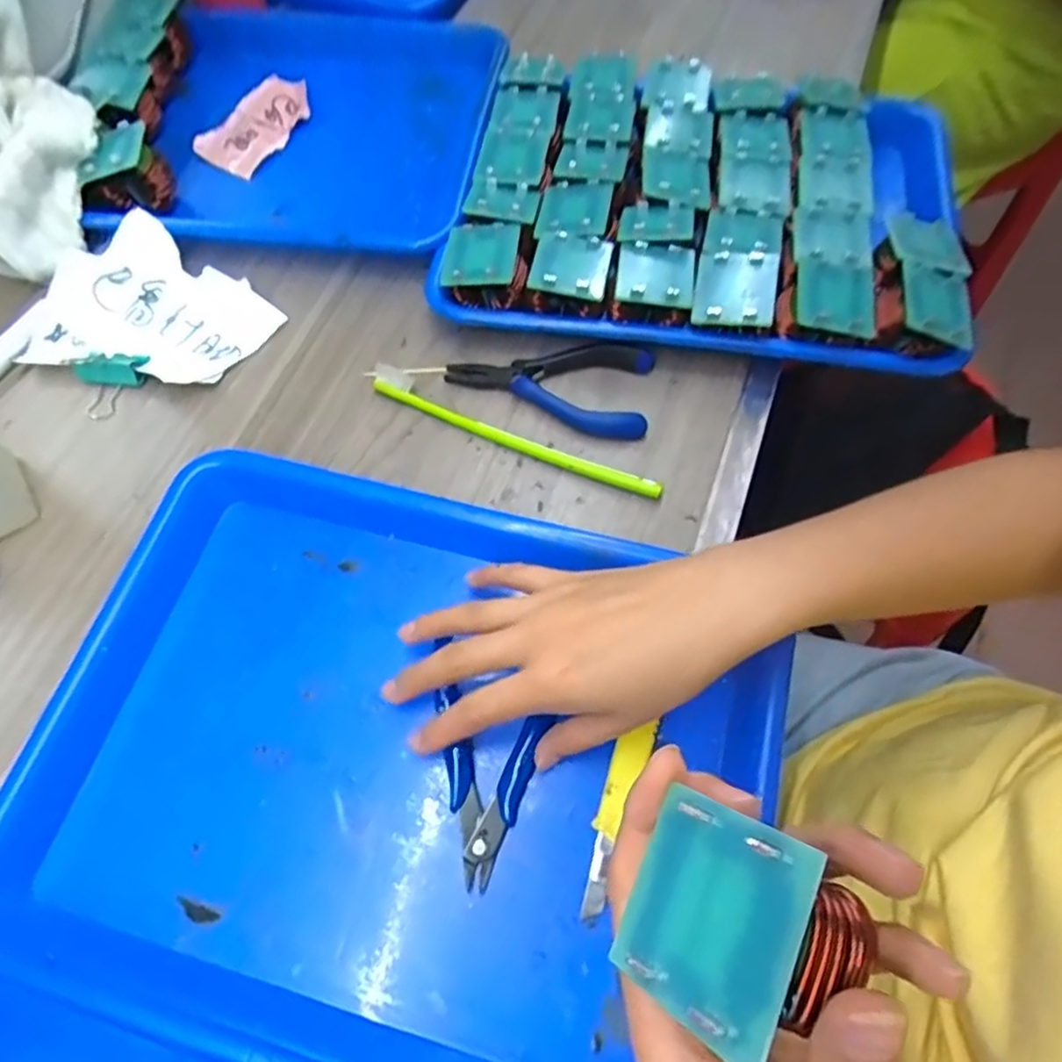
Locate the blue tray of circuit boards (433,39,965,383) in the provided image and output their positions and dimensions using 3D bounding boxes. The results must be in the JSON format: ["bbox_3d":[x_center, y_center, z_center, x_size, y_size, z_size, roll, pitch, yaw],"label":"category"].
[{"bbox_3d":[0.127,-0.224,0.440,0.326,0.053,0.253,9,65,5],"label":"blue tray of circuit boards"}]

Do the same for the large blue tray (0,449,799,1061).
[{"bbox_3d":[-0.062,0.096,0.310,0.325,0.038,0.242,15,66,8],"label":"large blue tray"}]

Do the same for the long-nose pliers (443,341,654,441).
[{"bbox_3d":[0.010,-0.089,0.403,0.123,0.018,0.055,7,65,4],"label":"long-nose pliers"}]

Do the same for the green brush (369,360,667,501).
[{"bbox_3d":[-0.013,-0.057,0.392,0.188,0.011,0.015,26,68,12],"label":"green brush"}]

